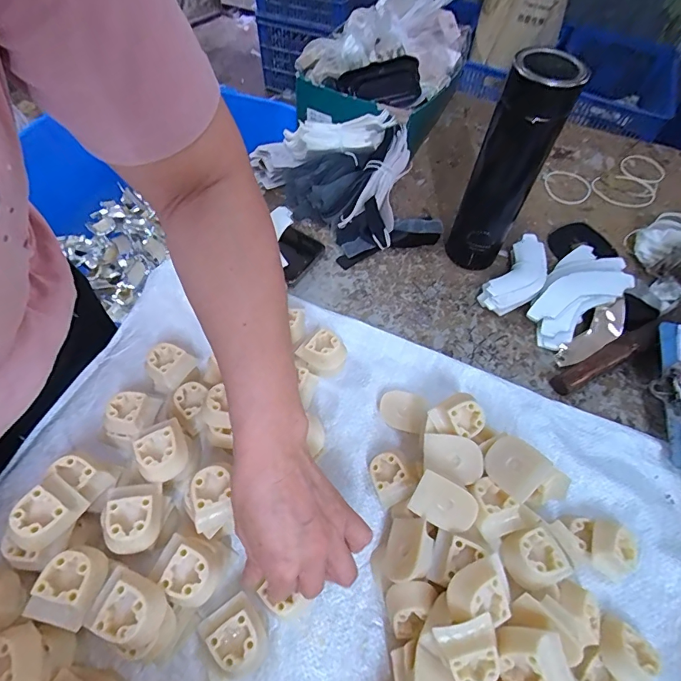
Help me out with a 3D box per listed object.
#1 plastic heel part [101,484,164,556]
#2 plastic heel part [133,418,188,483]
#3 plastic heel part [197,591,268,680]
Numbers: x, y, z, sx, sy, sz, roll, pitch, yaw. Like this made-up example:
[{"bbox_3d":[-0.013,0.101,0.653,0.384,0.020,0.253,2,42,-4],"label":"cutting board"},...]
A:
[{"bbox_3d":[-0.152,0.130,0.314,0.034,0.022,0.047,-8,57,-8],"label":"plastic heel part"},{"bbox_3d":[-0.141,0.092,0.348,0.042,0.037,0.044,-31,63,-21],"label":"plastic heel part"},{"bbox_3d":[-0.074,0.213,0.308,0.037,0.031,0.046,-34,64,-22],"label":"plastic heel part"}]

